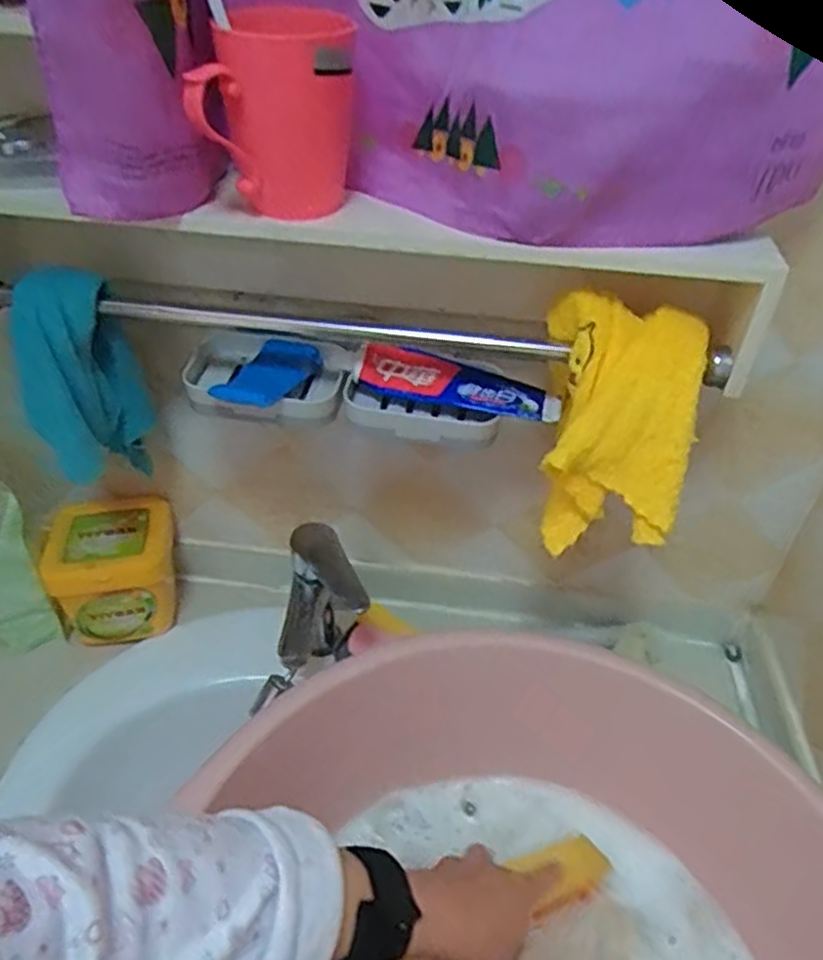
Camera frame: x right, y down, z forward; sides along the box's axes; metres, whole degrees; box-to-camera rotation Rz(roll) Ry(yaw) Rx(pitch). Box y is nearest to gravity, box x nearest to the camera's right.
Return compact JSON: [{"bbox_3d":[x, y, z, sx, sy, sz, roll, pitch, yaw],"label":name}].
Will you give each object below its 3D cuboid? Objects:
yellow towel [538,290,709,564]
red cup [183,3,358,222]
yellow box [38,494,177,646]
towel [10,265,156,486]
[{"bbox_3d":[0.142,-0.035,0.534,0.109,0.159,0.102,9,40,7],"label":"yellow towel"},{"bbox_3d":[-0.083,-0.223,0.455,0.089,0.113,0.070,1,40,-3],"label":"red cup"},{"bbox_3d":[-0.316,0.098,0.782,0.119,0.105,0.107,-4,40,-9],"label":"yellow box"},{"bbox_3d":[-0.267,-0.078,0.599,0.092,0.182,0.074,-13,42,-18],"label":"towel"}]

